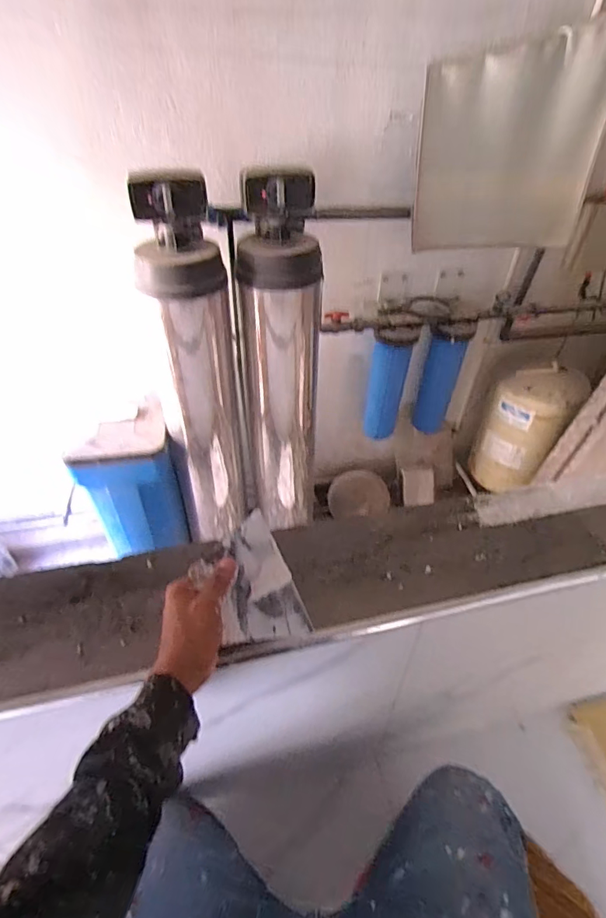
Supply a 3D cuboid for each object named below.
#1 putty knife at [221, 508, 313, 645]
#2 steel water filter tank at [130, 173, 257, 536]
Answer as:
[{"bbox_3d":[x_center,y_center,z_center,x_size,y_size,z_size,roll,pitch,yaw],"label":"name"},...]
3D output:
[{"bbox_3d":[-0.044,0.127,0.507,0.085,0.015,0.132,-1,70,-24],"label":"putty knife"},{"bbox_3d":[-0.384,-0.216,1.707,0.253,1.424,0.212,12,44,13],"label":"steel water filter tank"}]

